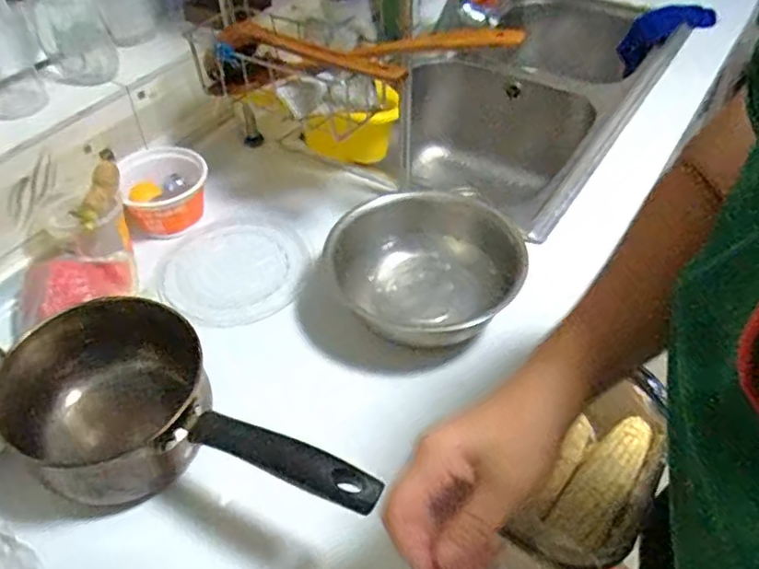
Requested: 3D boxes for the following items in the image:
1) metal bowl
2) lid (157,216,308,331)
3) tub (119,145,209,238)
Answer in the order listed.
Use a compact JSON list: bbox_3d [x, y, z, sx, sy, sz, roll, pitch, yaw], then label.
[{"bbox_3d":[0.051,-0.026,0.694,0.186,0.078,0.178,-1,47,1],"label":"metal bowl"},{"bbox_3d":[-0.173,-0.024,0.744,0.160,0.017,0.178,35,57,29],"label":"lid"},{"bbox_3d":[-0.269,-0.118,0.794,0.101,0.070,0.119,-14,48,-11],"label":"tub"}]

